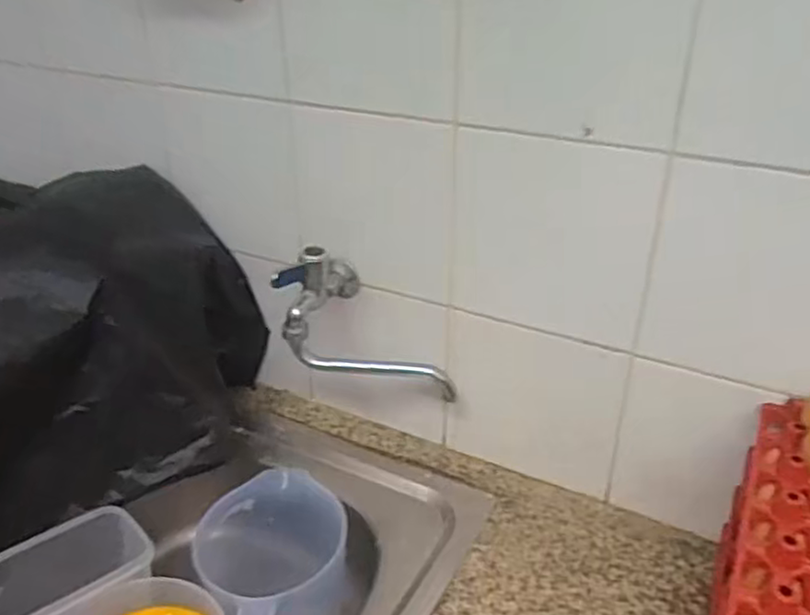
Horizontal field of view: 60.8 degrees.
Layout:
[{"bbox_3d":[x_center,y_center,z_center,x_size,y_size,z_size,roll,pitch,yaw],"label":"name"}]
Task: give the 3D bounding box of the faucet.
[{"bbox_3d":[-0.043,0.009,0.793,0.187,0.162,0.105,-2,29,-2],"label":"faucet"}]

